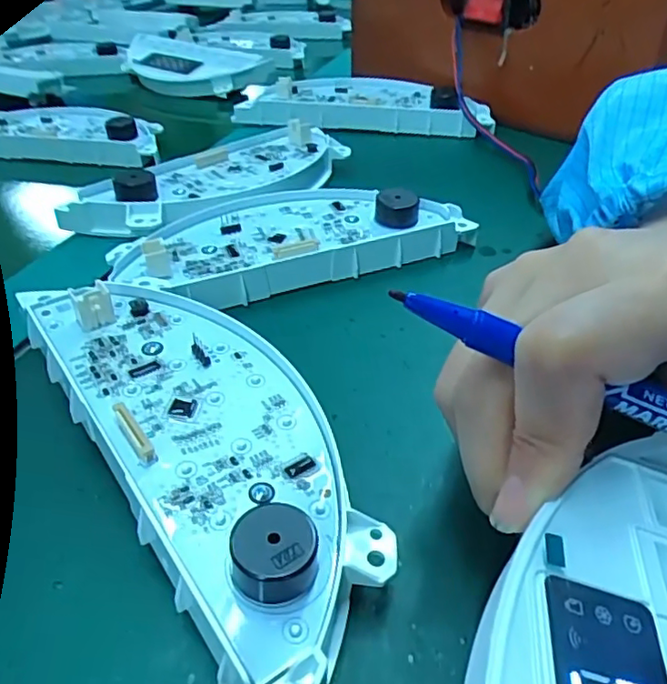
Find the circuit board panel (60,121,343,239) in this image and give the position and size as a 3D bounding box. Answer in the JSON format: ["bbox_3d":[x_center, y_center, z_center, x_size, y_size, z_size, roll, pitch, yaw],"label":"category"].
[{"bbox_3d":[-0.065,-0.092,0.345,0.165,0.023,0.070,-30,45,-34],"label":"circuit board panel"}]

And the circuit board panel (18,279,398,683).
[{"bbox_3d":[-0.039,0.024,0.187,0.065,0.022,0.169,-25,42,-29],"label":"circuit board panel"}]

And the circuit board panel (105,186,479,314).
[{"bbox_3d":[-0.019,-0.054,0.290,0.161,0.029,0.073,-18,39,-22],"label":"circuit board panel"}]

